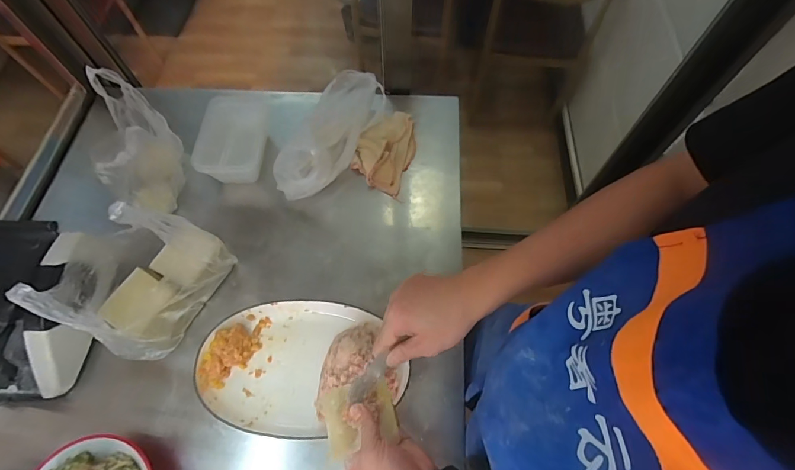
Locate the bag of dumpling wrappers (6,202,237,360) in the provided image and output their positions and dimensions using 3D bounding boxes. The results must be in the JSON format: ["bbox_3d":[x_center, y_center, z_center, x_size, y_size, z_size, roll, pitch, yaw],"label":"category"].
[{"bbox_3d":[-0.374,0.043,0.559,0.145,0.236,0.190,30,68,14],"label":"bag of dumpling wrappers"}]

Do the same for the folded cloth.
[{"bbox_3d":[-0.019,-0.178,0.791,0.107,0.032,0.186,18,65,9],"label":"folded cloth"}]

